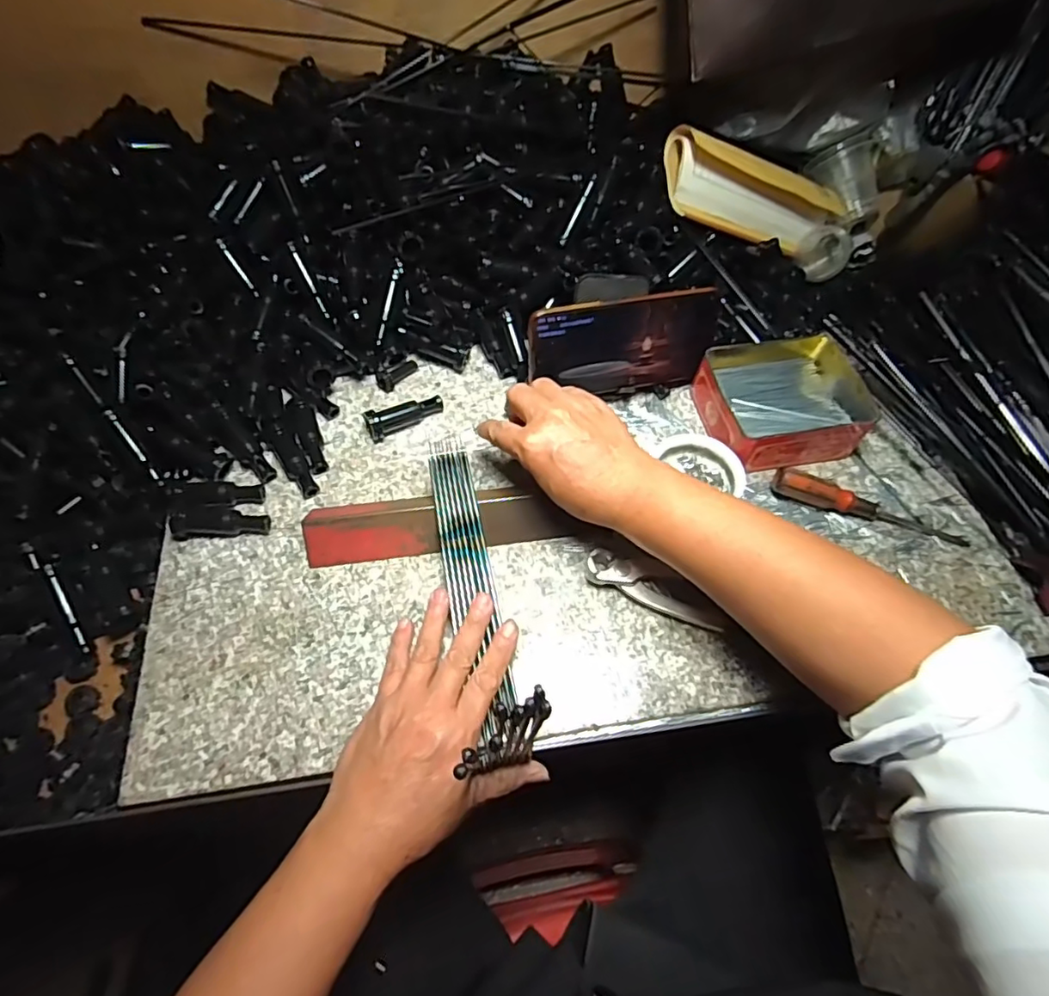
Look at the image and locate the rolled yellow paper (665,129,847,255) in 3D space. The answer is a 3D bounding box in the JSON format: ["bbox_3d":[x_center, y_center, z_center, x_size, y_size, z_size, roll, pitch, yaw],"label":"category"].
[{"bbox_3d":[0.235,-0.290,0.568,0.214,0.057,0.065,2,57,-26],"label":"rolled yellow paper"}]

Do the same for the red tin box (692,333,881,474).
[{"bbox_3d":[0.215,-0.085,0.490,0.127,0.040,0.107,-12,60,-8],"label":"red tin box"}]

